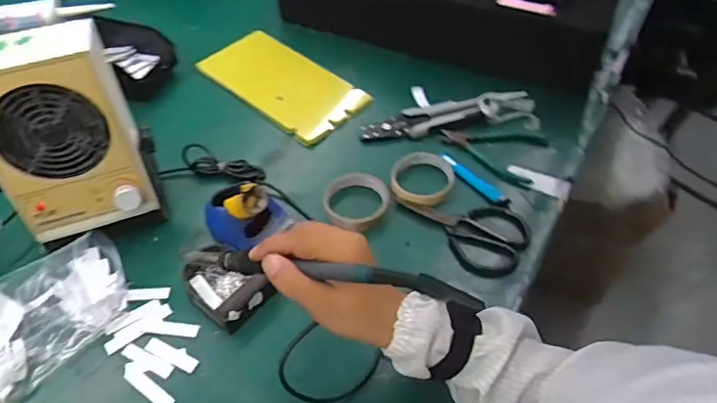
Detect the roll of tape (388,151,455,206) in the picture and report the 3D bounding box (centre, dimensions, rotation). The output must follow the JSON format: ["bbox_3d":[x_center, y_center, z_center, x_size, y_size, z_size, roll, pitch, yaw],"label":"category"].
[{"bbox_3d":[0.093,-0.039,0.762,0.088,0.021,0.105,17,53,14],"label":"roll of tape"}]

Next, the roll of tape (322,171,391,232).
[{"bbox_3d":[0.000,-0.003,0.731,0.084,0.020,0.094,31,58,23],"label":"roll of tape"}]

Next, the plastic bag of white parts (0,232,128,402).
[{"bbox_3d":[-0.362,0.128,0.611,0.214,0.050,0.116,-37,60,-26],"label":"plastic bag of white parts"}]

